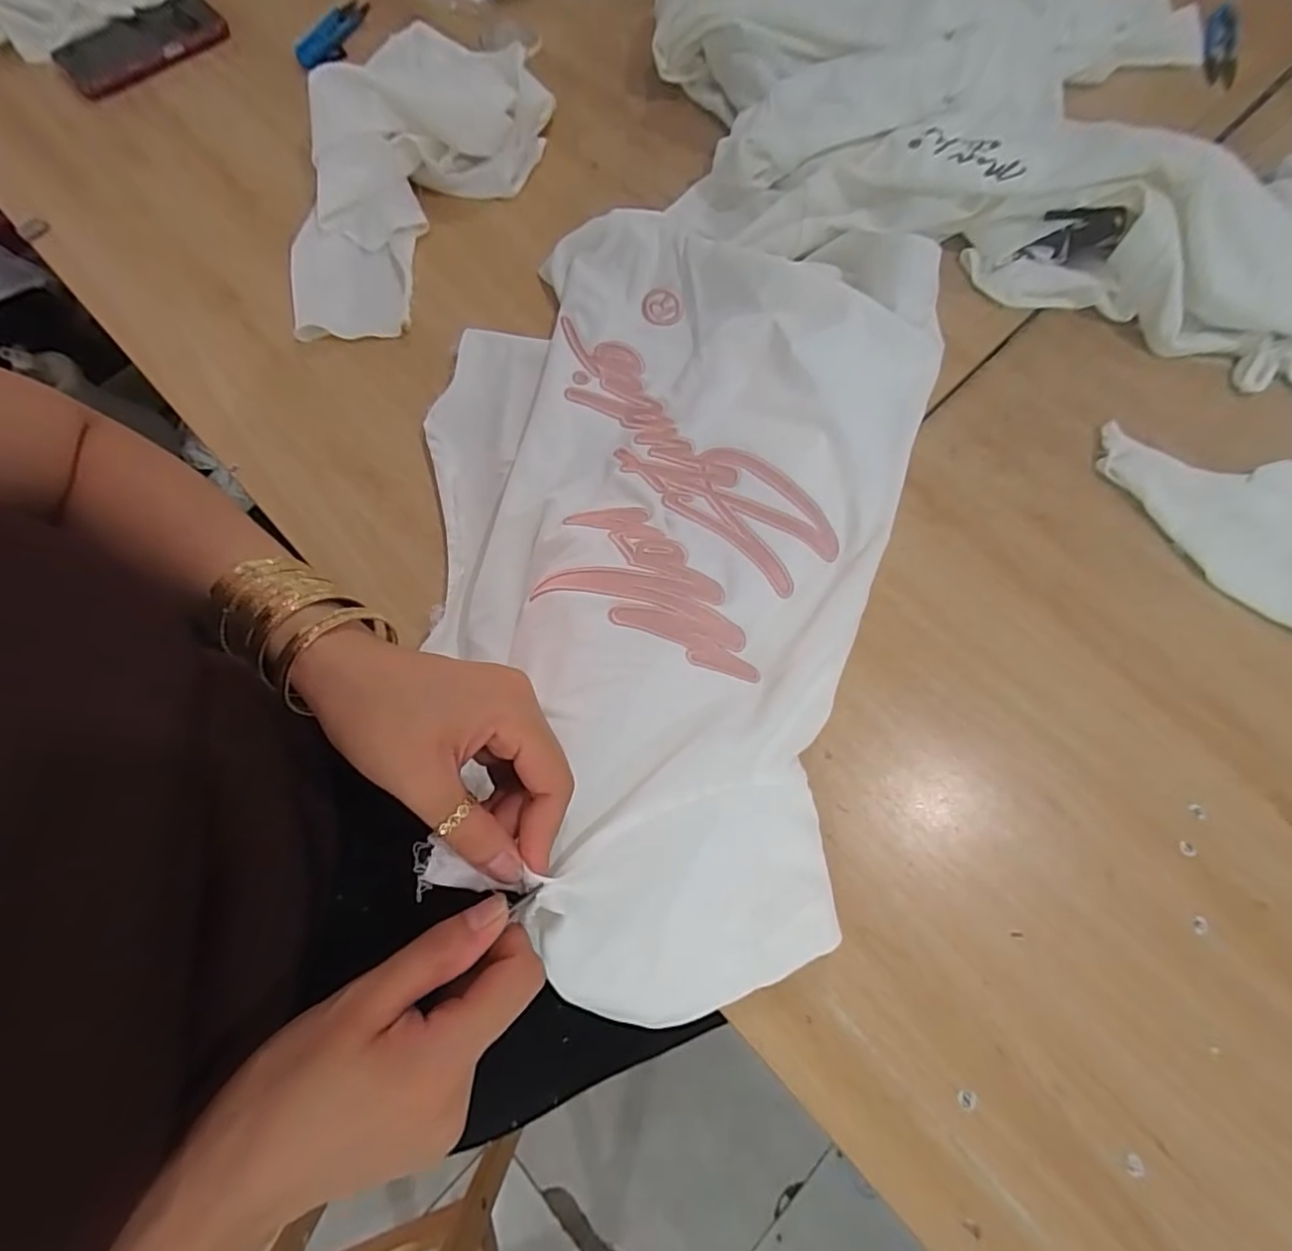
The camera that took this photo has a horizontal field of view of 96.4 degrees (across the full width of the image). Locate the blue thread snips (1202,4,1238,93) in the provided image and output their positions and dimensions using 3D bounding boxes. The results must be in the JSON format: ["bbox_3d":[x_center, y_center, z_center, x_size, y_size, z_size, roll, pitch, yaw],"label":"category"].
[{"bbox_3d":[0.589,-0.595,0.593,0.034,0.009,0.095,8,87,3],"label":"blue thread snips"}]

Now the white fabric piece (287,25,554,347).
[{"bbox_3d":[-0.229,-0.408,0.517,0.167,0.063,0.334,26,74,8],"label":"white fabric piece"}]

